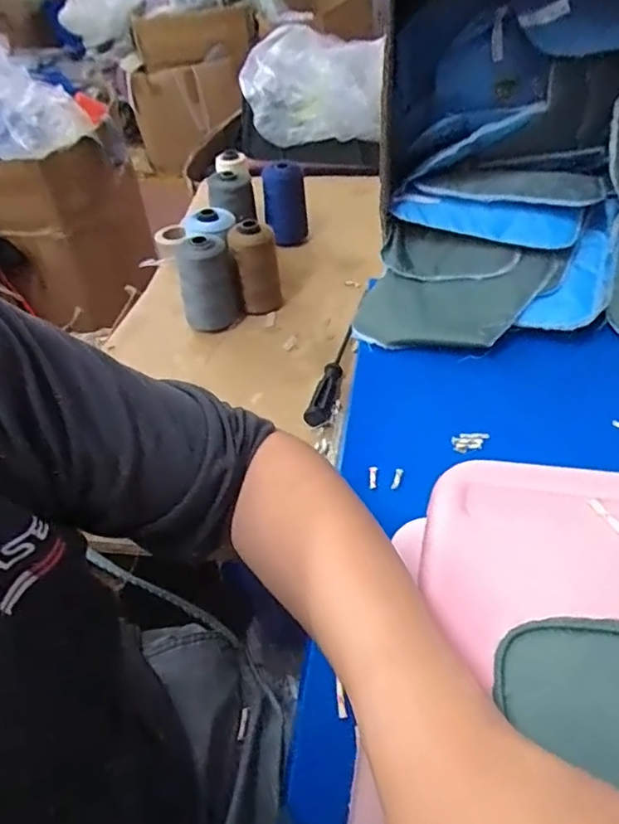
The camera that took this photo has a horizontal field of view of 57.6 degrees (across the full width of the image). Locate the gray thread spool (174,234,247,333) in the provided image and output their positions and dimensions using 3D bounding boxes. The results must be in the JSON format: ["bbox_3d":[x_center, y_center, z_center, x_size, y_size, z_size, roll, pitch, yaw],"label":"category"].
[{"bbox_3d":[-0.130,-0.165,0.725,0.072,0.118,0.066,-4,47,4],"label":"gray thread spool"}]

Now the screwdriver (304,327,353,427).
[{"bbox_3d":[0.027,-0.037,0.665,0.027,0.028,0.154,7,49,14],"label":"screwdriver"}]

